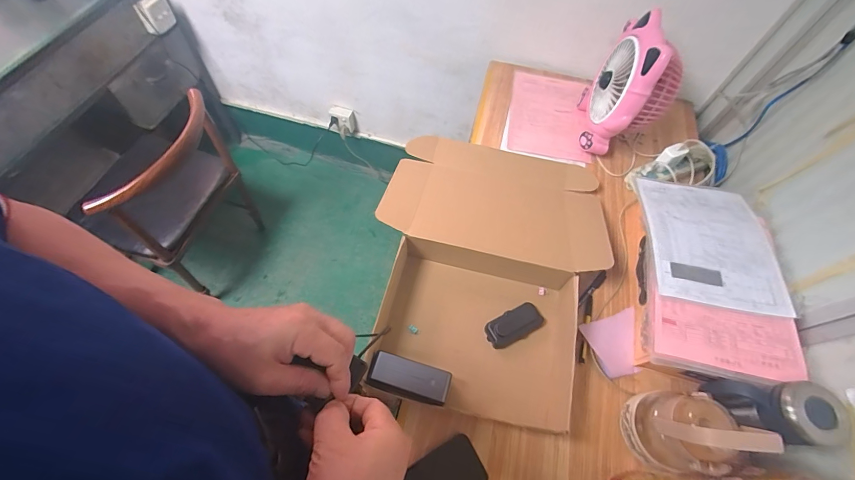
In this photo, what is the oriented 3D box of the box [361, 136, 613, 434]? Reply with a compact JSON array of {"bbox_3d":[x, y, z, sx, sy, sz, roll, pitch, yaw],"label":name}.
[{"bbox_3d":[0.128,0.026,0.735,0.459,0.088,0.590,11,62,2],"label":"box"}]

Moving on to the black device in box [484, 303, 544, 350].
[{"bbox_3d":[0.163,0.161,0.688,0.107,0.030,0.056,-20,65,-14],"label":"black device in box"}]

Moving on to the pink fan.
[{"bbox_3d":[0.473,-0.356,0.857,0.134,0.259,0.227,12,62,2],"label":"pink fan"}]

